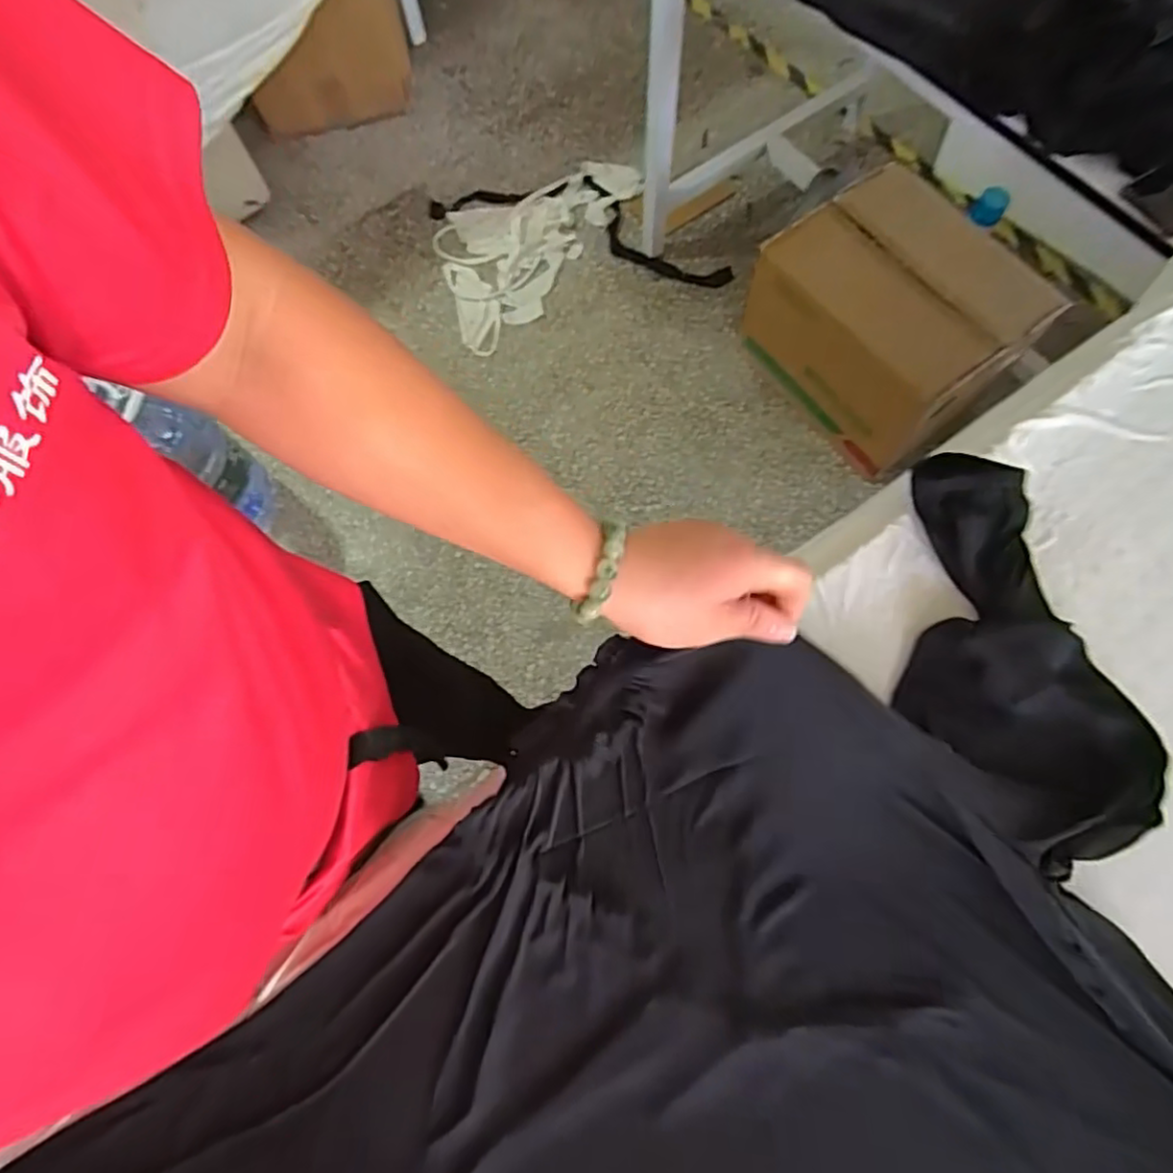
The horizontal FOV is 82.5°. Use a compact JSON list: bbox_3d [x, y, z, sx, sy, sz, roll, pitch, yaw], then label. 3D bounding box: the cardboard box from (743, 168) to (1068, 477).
[{"bbox_3d":[0.588,-0.548,1.382,0.314,0.335,0.473,-36,74,-9],"label":"cardboard box"}]

